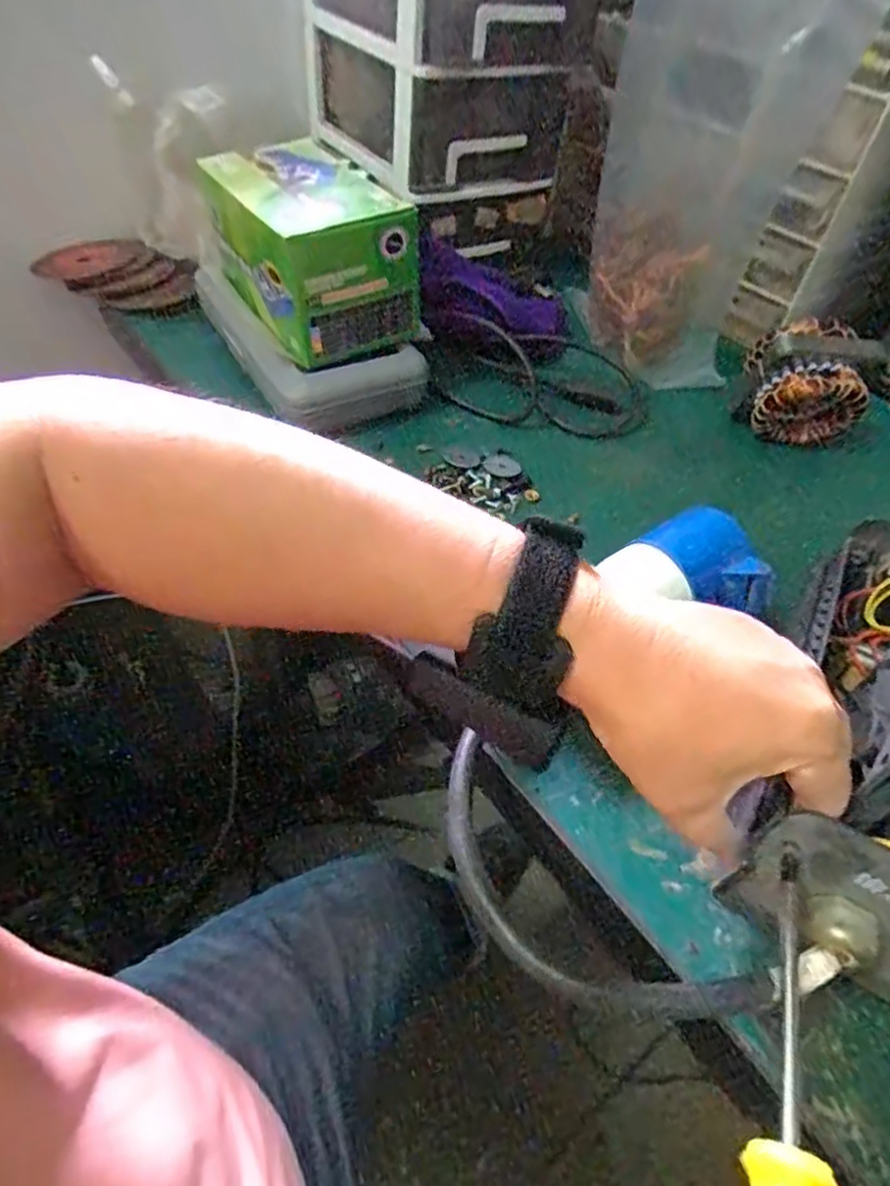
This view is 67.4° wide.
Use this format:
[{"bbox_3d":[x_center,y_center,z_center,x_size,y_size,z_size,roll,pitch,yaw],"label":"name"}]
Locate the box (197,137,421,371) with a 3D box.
[{"bbox_3d":[-0.105,-0.267,0.517,0.105,0.094,0.165,-23,55,-25],"label":"box"}]

